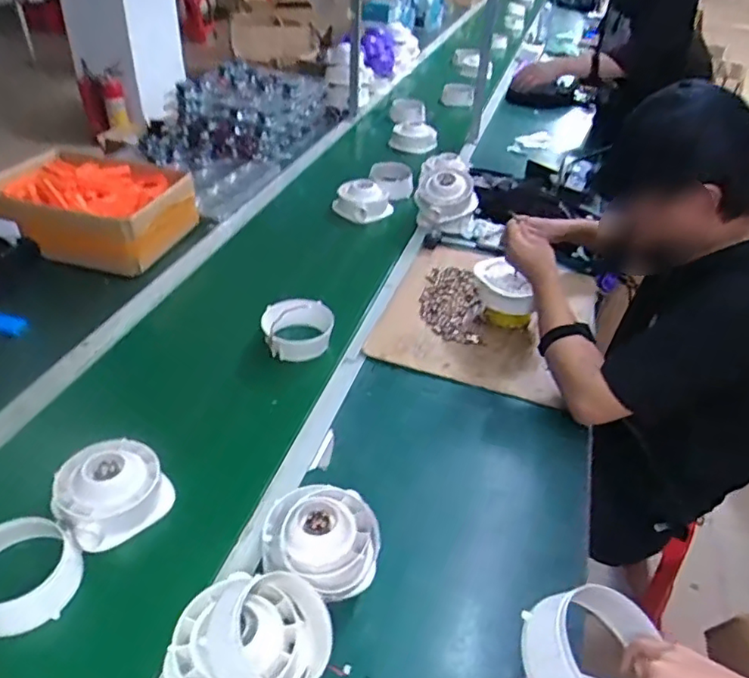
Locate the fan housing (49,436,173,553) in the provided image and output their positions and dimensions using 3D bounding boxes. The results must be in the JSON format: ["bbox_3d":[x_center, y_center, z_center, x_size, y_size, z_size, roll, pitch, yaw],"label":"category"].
[{"bbox_3d":[-0.352,0.199,0.791,0.133,0.061,0.130,2,38,-2],"label":"fan housing"}]

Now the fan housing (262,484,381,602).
[{"bbox_3d":[-0.066,0.252,0.738,0.141,0.065,0.130,2,38,-2],"label":"fan housing"}]

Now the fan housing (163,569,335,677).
[{"bbox_3d":[-0.131,0.323,0.630,0.155,0.086,0.142,2,38,-2],"label":"fan housing"}]

